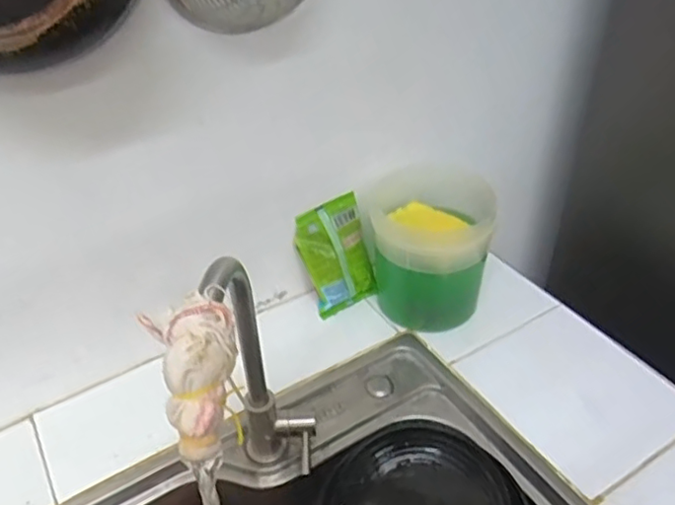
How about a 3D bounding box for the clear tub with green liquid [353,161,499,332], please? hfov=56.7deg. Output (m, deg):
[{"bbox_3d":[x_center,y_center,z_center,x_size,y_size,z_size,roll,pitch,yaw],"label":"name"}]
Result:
[{"bbox_3d":[0.102,-0.015,0.772,0.143,0.148,0.164,-6,39,-5],"label":"clear tub with green liquid"}]

